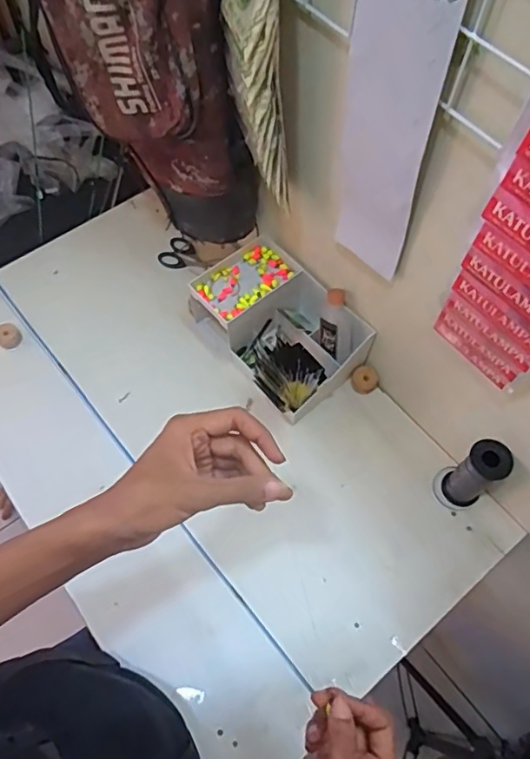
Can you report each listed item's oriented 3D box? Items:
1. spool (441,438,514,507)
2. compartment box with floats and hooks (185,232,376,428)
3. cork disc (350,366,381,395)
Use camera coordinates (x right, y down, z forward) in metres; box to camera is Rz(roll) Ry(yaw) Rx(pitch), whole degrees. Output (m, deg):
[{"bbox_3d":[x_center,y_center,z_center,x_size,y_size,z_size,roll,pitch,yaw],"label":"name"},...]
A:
[{"bbox_3d":[0.266,0.120,0.693,0.045,0.124,0.048,0,62,0],"label":"spool"},{"bbox_3d":[0.020,-0.079,0.803,0.177,0.106,0.237,-33,67,-16],"label":"compartment box with floats and hooks"},{"bbox_3d":[0.147,0.000,0.812,0.038,0.020,0.039,0,62,0],"label":"cork disc"}]

